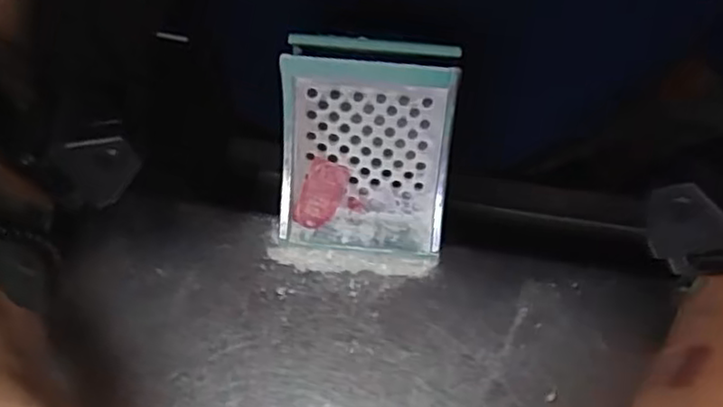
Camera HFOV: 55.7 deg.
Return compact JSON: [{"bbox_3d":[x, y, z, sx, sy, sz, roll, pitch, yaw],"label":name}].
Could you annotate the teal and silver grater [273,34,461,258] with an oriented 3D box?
[{"bbox_3d":[0.002,-0.024,0.304,0.073,0.018,0.093,5,110,1],"label":"teal and silver grater"}]

